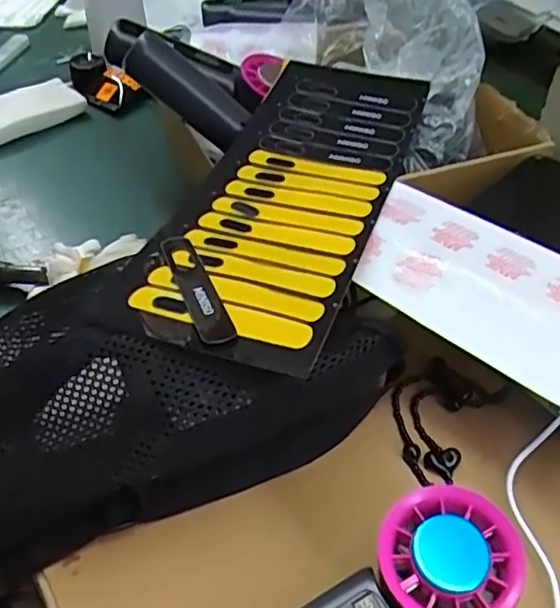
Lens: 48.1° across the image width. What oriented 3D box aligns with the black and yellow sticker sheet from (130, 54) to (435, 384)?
[{"bbox_3d":[0.014,-0.081,0.390,0.109,0.010,0.307,13,46,11],"label":"black and yellow sticker sheet"}]

